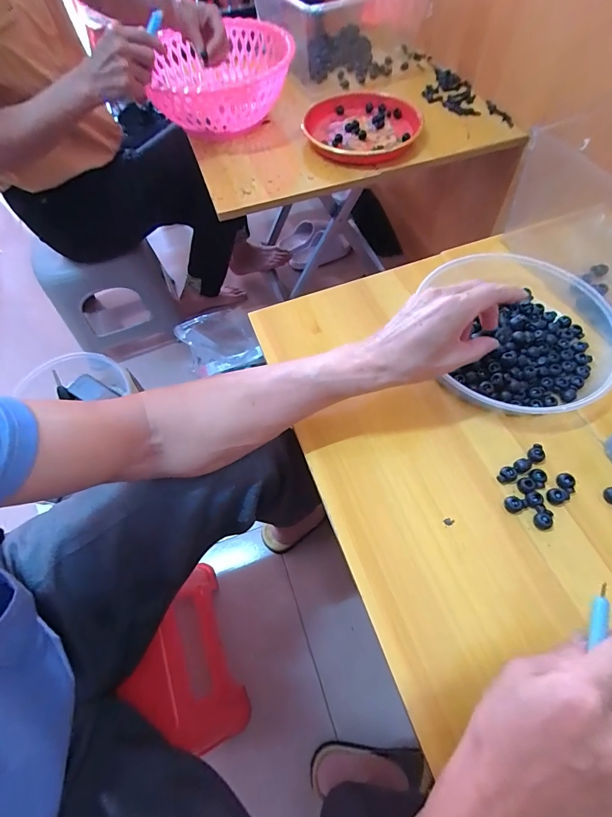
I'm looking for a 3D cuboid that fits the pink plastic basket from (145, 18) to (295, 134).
[{"bbox_3d":[-0.158,-0.643,0.740,0.267,0.110,0.280,-13,61,-3],"label":"pink plastic basket"}]

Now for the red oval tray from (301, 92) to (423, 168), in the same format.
[{"bbox_3d":[0.107,-0.534,0.709,0.216,0.034,0.223,0,61,3],"label":"red oval tray"}]

